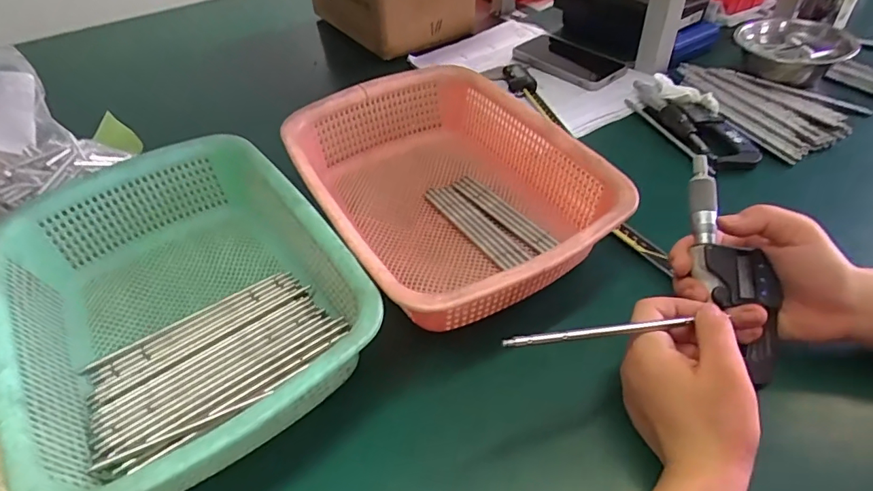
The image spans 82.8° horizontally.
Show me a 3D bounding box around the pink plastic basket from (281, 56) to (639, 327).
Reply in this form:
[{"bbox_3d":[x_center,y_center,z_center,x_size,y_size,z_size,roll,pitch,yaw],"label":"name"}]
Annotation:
[{"bbox_3d":[0.008,-0.053,0.453,0.225,0.074,0.296,-25,47,-21],"label":"pink plastic basket"}]

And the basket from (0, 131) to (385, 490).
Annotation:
[{"bbox_3d":[-0.188,0.038,0.373,0.223,0.072,0.292,-29,49,-24],"label":"basket"}]

